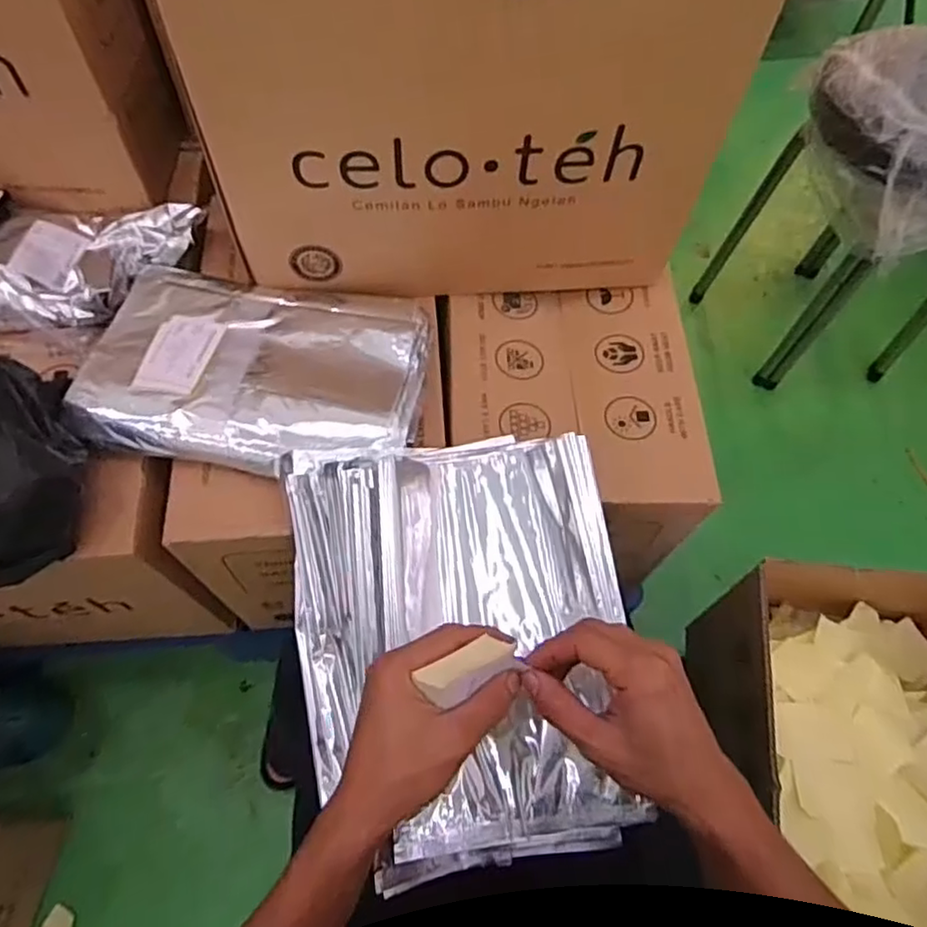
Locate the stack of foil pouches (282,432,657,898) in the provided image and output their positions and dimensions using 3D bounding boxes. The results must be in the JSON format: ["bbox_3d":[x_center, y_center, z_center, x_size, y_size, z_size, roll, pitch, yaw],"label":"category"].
[{"bbox_3d":[-0.002,0.134,0.533,0.264,0.079,0.345,-8,65,-6],"label":"stack of foil pouches"}]

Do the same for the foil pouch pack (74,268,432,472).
[{"bbox_3d":[-0.199,-0.098,0.644,0.310,0.041,0.213,8,64,2],"label":"foil pouch pack"}]

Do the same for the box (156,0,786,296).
[{"bbox_3d":[0.005,-0.361,0.615,0.447,0.331,0.260,0,64,-2],"label":"box"}]

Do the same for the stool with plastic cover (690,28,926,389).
[{"bbox_3d":[0.664,-0.397,1.104,0.298,0.502,0.321,-13,66,-8],"label":"stool with plastic cover"}]

